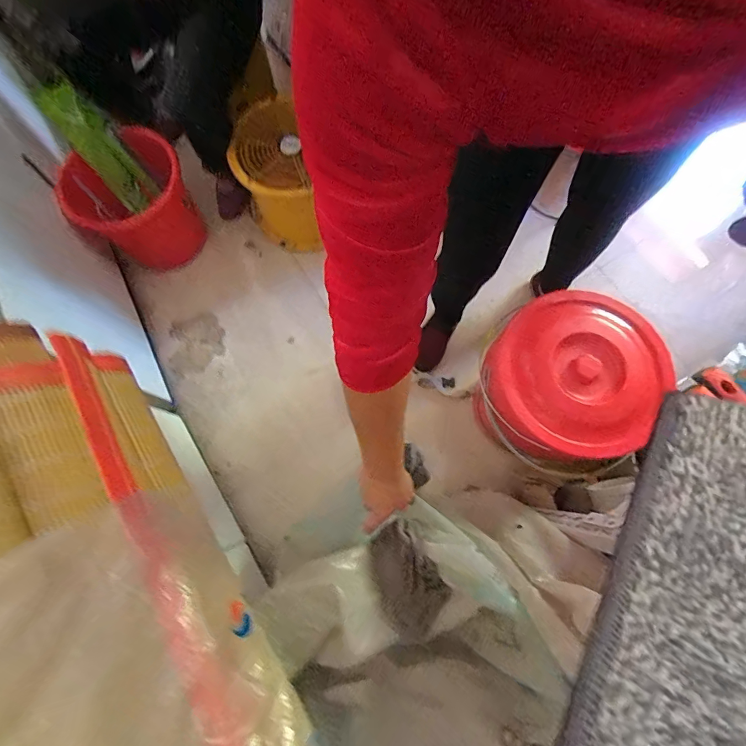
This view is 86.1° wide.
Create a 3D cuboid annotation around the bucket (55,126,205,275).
[{"bbox_3d":[-0.656,-0.475,1.151,0.284,0.330,0.262,0,77,0],"label":"bucket"}]

